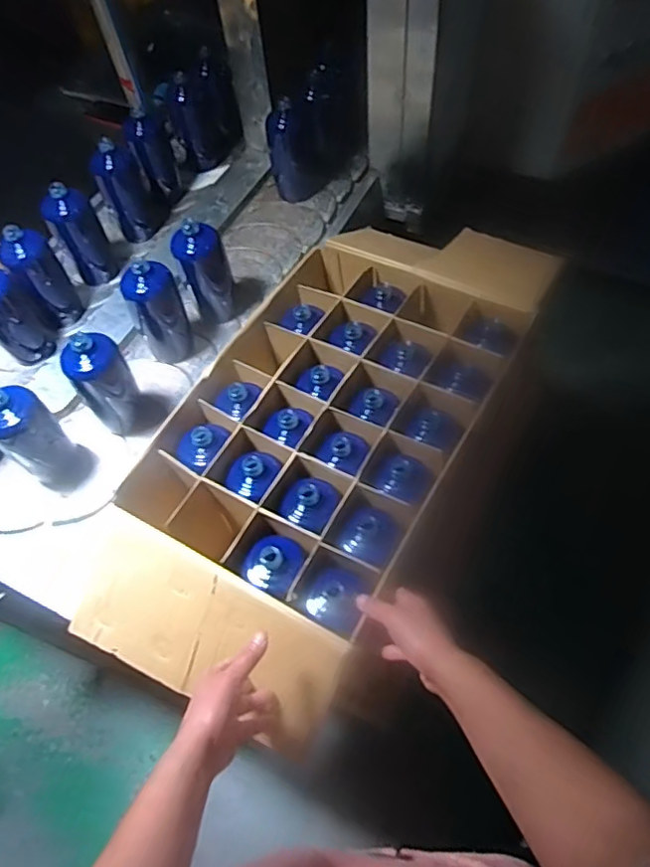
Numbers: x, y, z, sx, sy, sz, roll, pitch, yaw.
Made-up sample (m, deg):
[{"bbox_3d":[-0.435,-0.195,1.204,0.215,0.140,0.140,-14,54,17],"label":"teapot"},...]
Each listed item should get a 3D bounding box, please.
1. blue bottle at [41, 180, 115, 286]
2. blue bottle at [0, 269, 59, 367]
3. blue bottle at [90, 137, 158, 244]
[{"bbox_3d":[-0.452,-0.370,1.098,0.080,0.182,0.064,-27,61,-11],"label":"blue bottle"},{"bbox_3d":[-0.526,-0.202,1.003,0.093,0.193,0.087,-2,59,3],"label":"blue bottle"},{"bbox_3d":[-0.393,-0.483,1.162,0.073,0.189,0.083,-18,60,-6],"label":"blue bottle"}]

